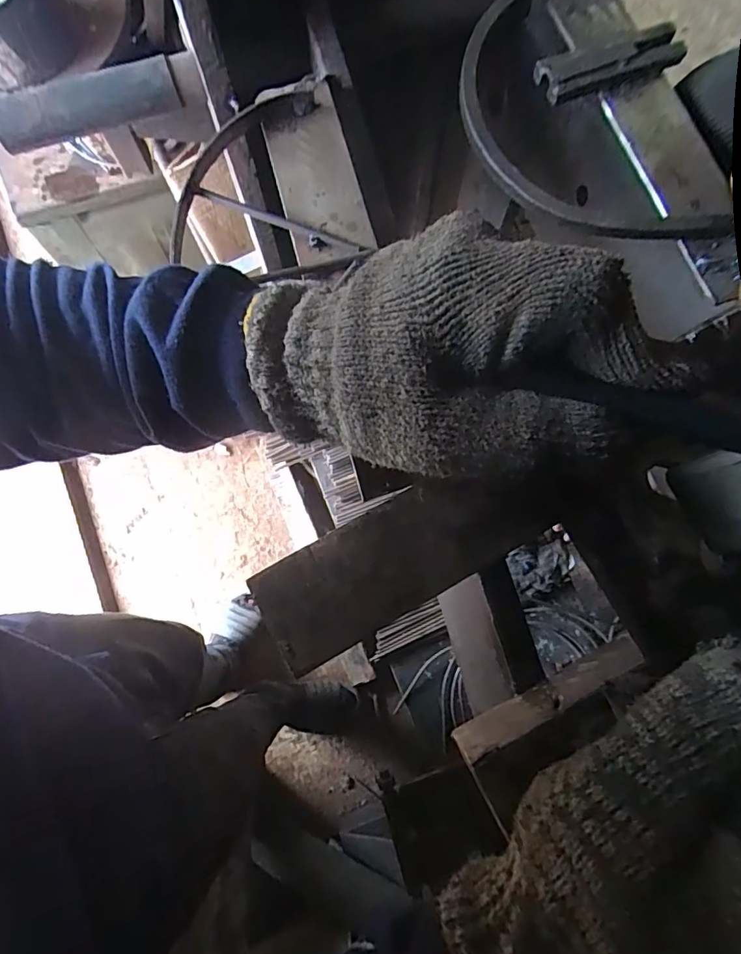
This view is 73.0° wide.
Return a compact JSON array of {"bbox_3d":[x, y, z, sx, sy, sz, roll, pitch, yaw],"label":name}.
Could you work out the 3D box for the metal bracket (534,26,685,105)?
[{"bbox_3d":[0.162,-0.279,0.338,0.103,0.015,0.029,-23,78,-6],"label":"metal bracket"}]

